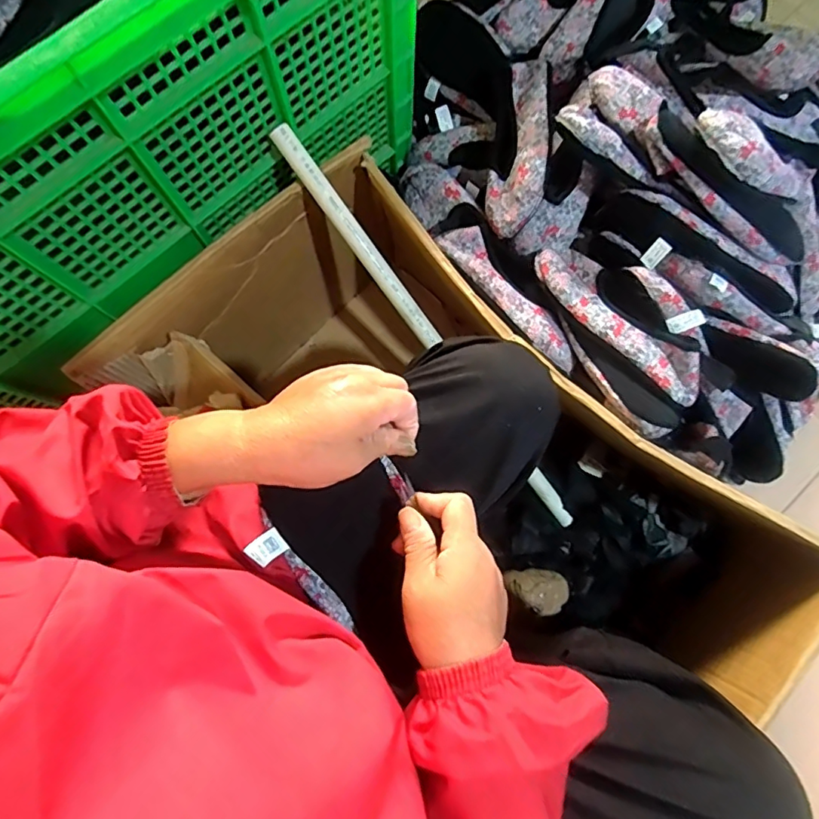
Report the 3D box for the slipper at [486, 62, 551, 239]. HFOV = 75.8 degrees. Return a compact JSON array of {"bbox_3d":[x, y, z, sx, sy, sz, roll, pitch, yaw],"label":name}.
[{"bbox_3d":[0.148,-0.359,0.709,0.076,0.053,0.258,7,80,2],"label":"slipper"}]

